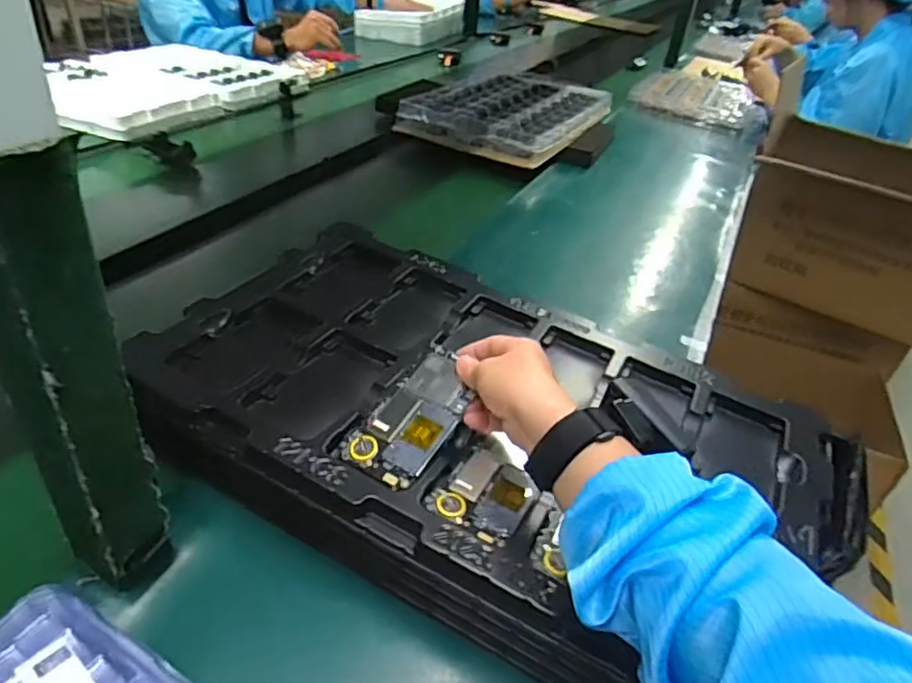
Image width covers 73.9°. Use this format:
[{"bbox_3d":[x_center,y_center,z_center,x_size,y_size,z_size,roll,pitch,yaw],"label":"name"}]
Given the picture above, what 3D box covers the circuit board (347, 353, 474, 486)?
[{"bbox_3d":[-0.029,0.058,0.473,0.061,0.005,0.113,28,59,24],"label":"circuit board"}]

